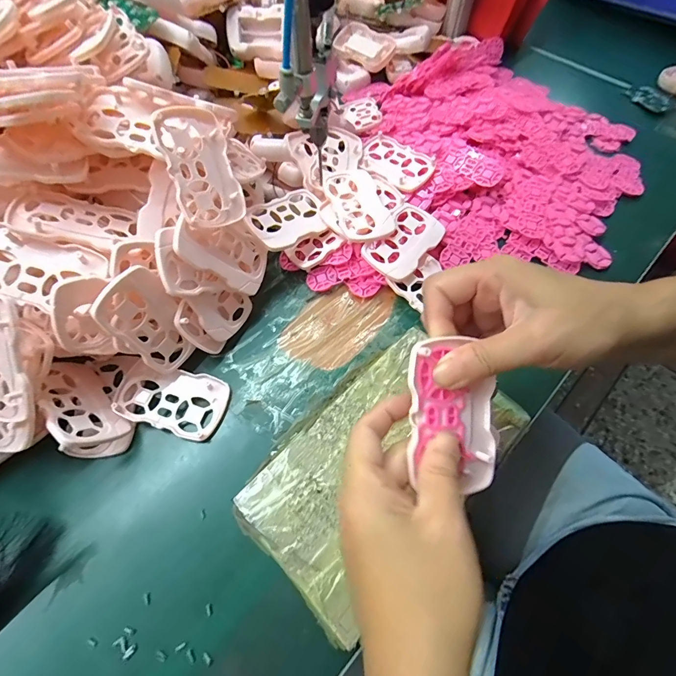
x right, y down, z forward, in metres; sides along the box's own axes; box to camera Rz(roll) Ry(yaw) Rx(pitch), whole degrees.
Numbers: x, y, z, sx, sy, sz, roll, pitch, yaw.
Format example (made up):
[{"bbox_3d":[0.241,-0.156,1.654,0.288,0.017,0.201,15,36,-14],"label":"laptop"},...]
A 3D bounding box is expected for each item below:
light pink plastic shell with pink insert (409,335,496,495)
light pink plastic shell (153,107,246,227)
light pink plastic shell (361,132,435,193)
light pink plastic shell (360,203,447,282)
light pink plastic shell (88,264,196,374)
[{"bbox_3d":[0.066,0.043,0.208,0.055,0.007,0.085,2,88,-20],"label":"light pink plastic shell with pink insert"},{"bbox_3d":[-0.108,-0.135,0.292,0.054,0.012,0.088,-30,111,-36],"label":"light pink plastic shell"},{"bbox_3d":[0.064,-0.198,0.410,0.083,0.009,0.060,34,67,16],"label":"light pink plastic shell"},{"bbox_3d":[0.067,-0.098,0.368,0.052,0.008,0.089,34,67,16],"label":"light pink plastic shell"},{"bbox_3d":[-0.149,-0.012,0.295,0.010,0.089,0.053,16,59,32],"label":"light pink plastic shell"}]

